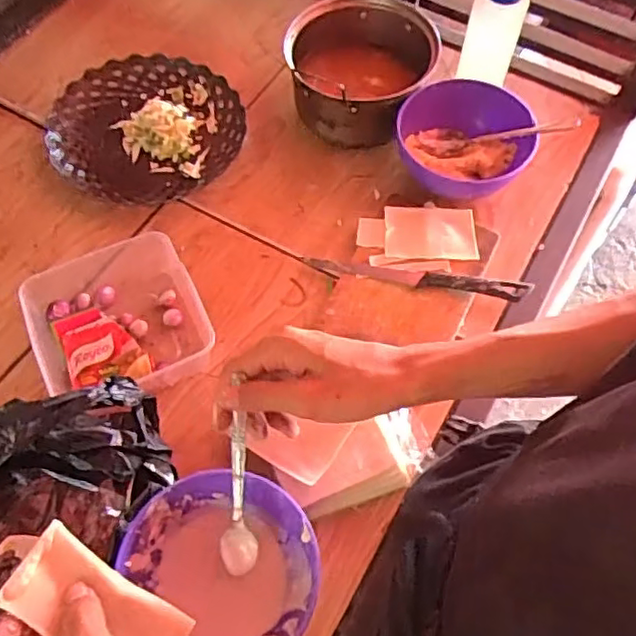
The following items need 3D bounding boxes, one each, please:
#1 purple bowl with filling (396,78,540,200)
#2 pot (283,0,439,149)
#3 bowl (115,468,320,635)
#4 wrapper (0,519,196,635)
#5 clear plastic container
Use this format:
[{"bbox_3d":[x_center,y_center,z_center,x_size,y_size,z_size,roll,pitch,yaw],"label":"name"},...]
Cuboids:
[{"bbox_3d":[0.163,-0.187,0.726,0.146,0.084,0.137,1,62,-2],"label":"purple bowl with filling"},{"bbox_3d":[0.058,-0.332,0.778,0.166,0.126,0.251,18,63,8],"label":"pot"},{"bbox_3d":[-0.071,0.204,0.514,0.136,0.071,0.148,0,62,-1],"label":"bowl"},{"bbox_3d":[-0.130,0.163,0.370,0.115,0.007,0.050,31,64,-8],"label":"wrapper"},{"bbox_3d":[-0.201,0.001,0.641,0.159,0.050,0.154,-23,65,-13],"label":"clear plastic container"}]

